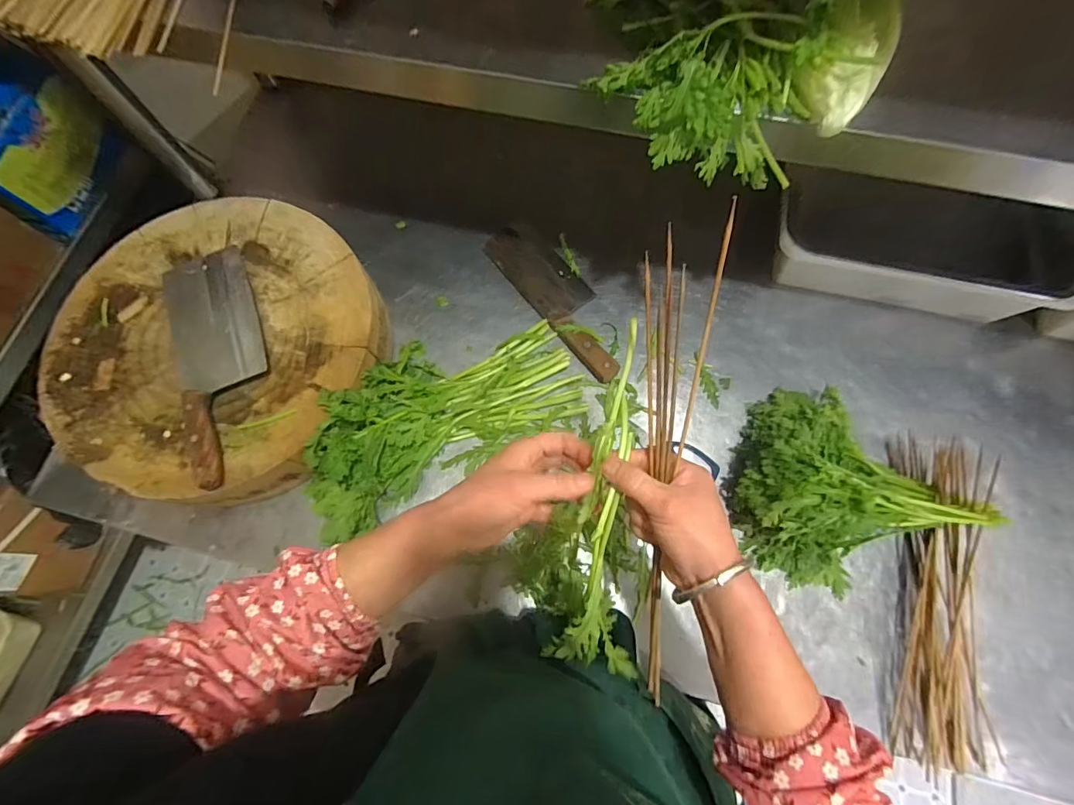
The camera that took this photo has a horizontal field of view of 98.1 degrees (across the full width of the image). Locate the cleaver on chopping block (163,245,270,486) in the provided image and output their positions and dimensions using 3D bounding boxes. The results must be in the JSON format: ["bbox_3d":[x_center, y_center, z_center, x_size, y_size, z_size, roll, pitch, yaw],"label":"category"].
[{"bbox_3d":[-0.404,-0.055,0.581,0.113,0.026,0.320,-19,72,-5],"label":"cleaver on chopping block"}]

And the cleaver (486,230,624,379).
[{"bbox_3d":[0.034,-0.159,0.680,0.084,0.020,0.289,-36,74,-10],"label":"cleaver"}]

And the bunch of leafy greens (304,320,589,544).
[{"bbox_3d":[-0.129,-0.002,0.598,0.364,0.086,0.190,-29,73,-8],"label":"bunch of leafy greens"}]

